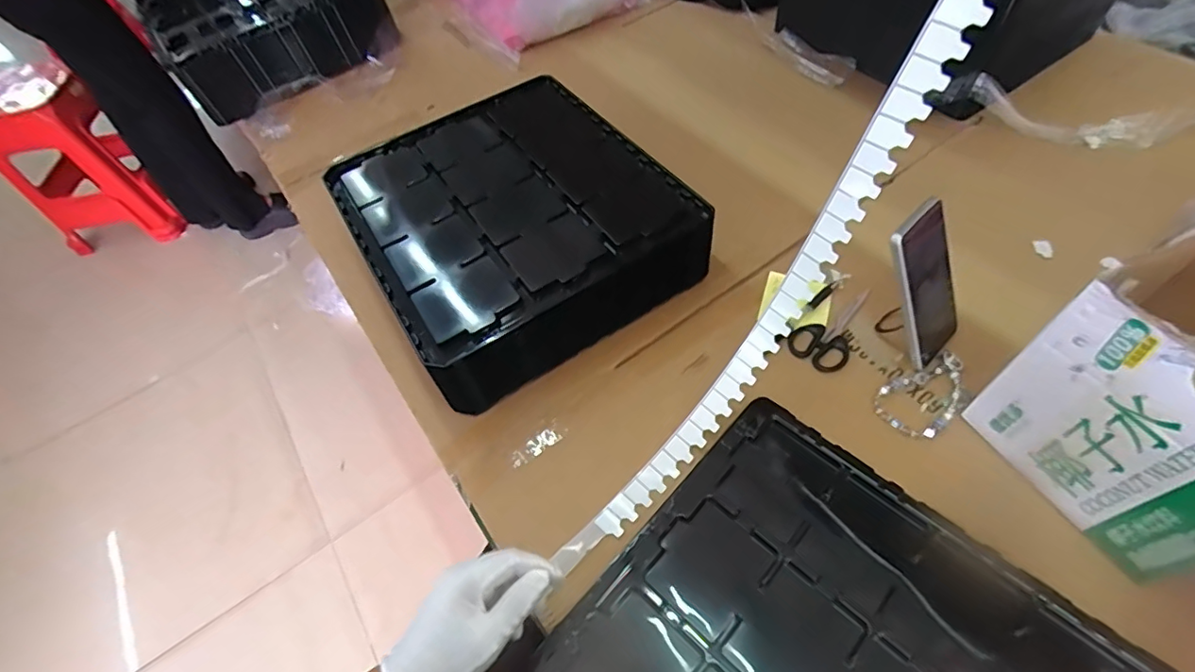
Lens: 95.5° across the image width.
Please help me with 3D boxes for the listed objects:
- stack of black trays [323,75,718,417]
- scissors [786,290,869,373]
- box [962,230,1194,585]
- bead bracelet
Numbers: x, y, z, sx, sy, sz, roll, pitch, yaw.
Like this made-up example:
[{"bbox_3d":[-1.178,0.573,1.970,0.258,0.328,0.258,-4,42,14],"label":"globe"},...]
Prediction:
[{"bbox_3d":[-0.102,-0.151,0.686,0.356,0.099,0.387,-31,59,-15],"label":"stack of black trays"},{"bbox_3d":[0.271,-0.011,0.616,0.063,0.006,0.122,36,66,25],"label":"scissors"},{"bbox_3d":[0.458,0.055,0.425,0.155,0.204,0.186,-24,57,-9],"label":"box"},{"bbox_3d":[0.339,0.060,0.554,0.113,0.009,0.064,-30,59,-14],"label":"bead bracelet"}]

